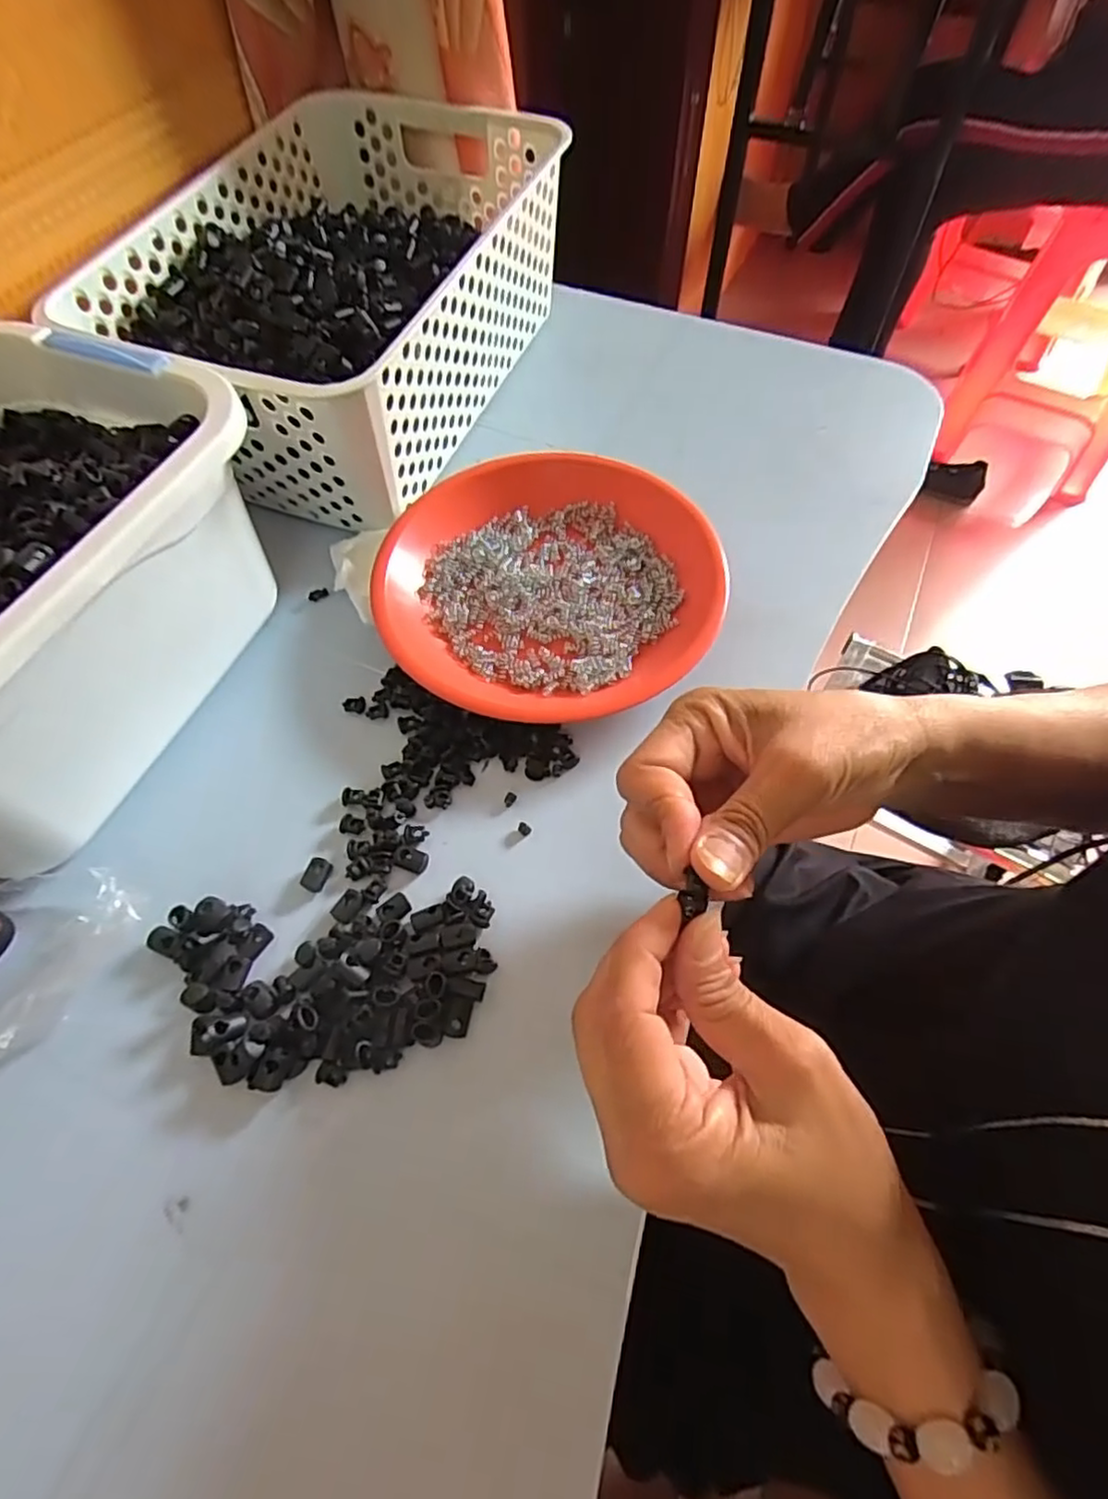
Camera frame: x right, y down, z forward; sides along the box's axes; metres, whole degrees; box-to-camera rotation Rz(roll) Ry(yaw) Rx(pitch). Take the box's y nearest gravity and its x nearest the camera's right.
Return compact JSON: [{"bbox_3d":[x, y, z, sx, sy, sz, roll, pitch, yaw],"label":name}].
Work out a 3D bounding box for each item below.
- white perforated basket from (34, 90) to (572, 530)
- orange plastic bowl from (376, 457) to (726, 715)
[{"bbox_3d":[-0.135,-0.302,0.450,0.205,0.113,0.303,21,63,12],"label":"white perforated basket"},{"bbox_3d":[-0.003,-0.097,0.386,0.189,0.027,0.186,0,61,1],"label":"orange plastic bowl"}]

